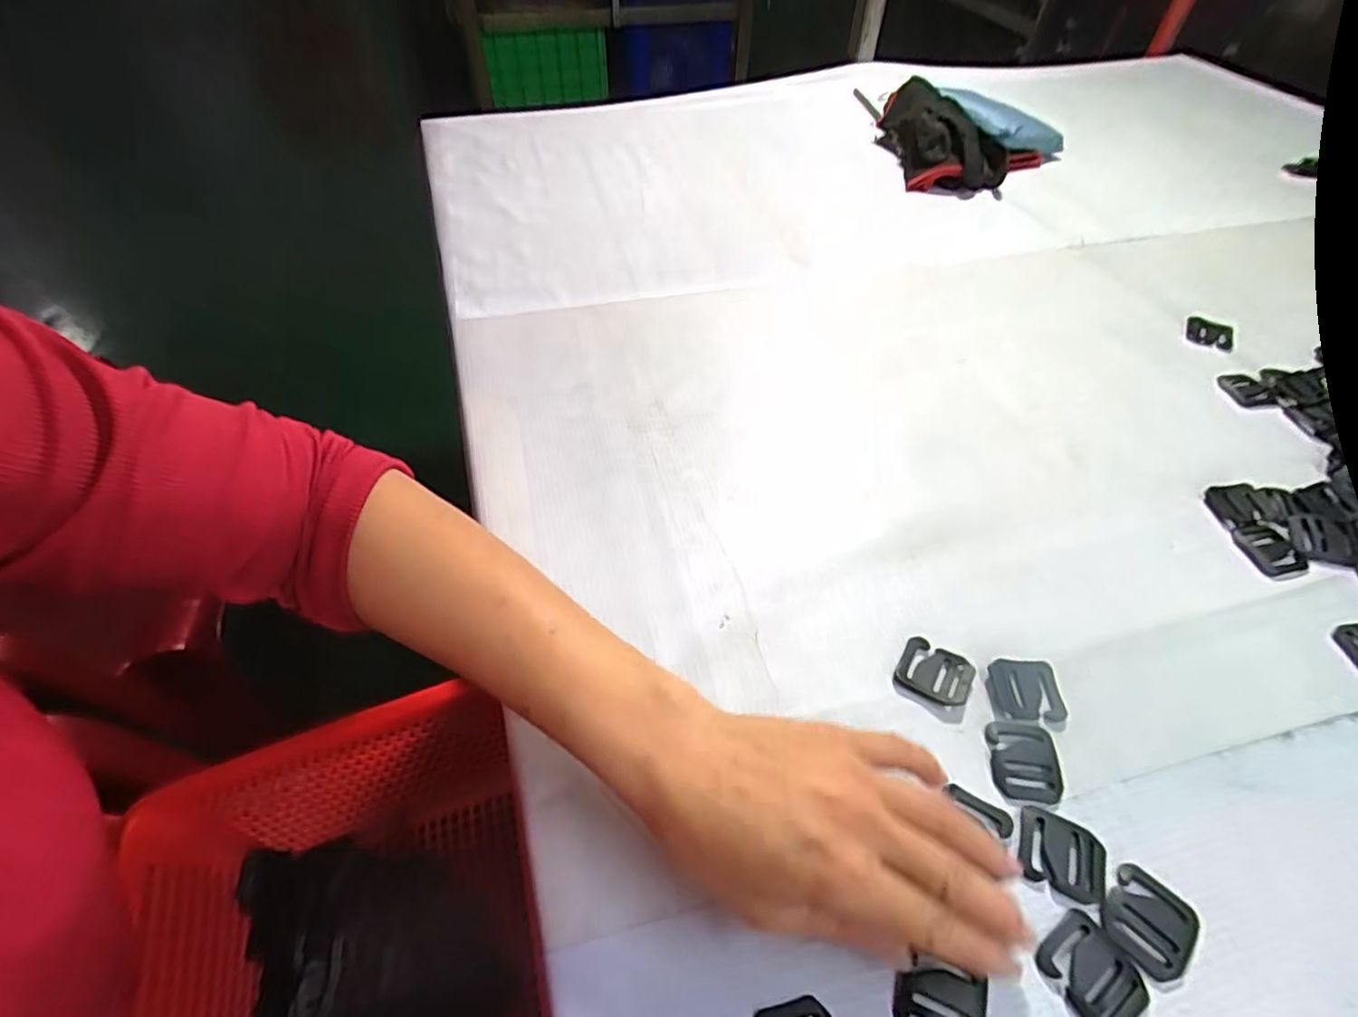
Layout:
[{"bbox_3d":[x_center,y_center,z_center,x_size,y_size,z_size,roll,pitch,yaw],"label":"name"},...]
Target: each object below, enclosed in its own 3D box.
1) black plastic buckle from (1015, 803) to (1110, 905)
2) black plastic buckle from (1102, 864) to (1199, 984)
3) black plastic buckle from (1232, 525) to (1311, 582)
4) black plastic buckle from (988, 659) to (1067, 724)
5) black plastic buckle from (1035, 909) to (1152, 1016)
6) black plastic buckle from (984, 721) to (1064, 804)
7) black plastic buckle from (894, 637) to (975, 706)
[{"bbox_3d":[0.165,0.148,0.265,0.035,0.004,0.029,21,53,15],"label":"black plastic buckle"},{"bbox_3d":[0.191,0.169,0.251,0.032,0.005,0.035,32,56,22],"label":"black plastic buckle"},{"bbox_3d":[0.362,0.025,0.376,0.029,0.005,0.036,-9,51,-9],"label":"black plastic buckle"},{"bbox_3d":[0.177,0.091,0.313,0.035,0.004,0.031,2,50,0],"label":"black plastic buckle"},{"bbox_3d":[0.162,0.181,0.240,0.029,0.004,0.036,-27,57,-22],"label":"black plastic buckle"},{"bbox_3d":[0.163,0.118,0.290,0.031,0.004,0.037,7,51,3],"label":"black plastic buckle"},{"bbox_3d":[0.132,0.084,0.317,0.035,0.004,0.030,26,54,18],"label":"black plastic buckle"}]

